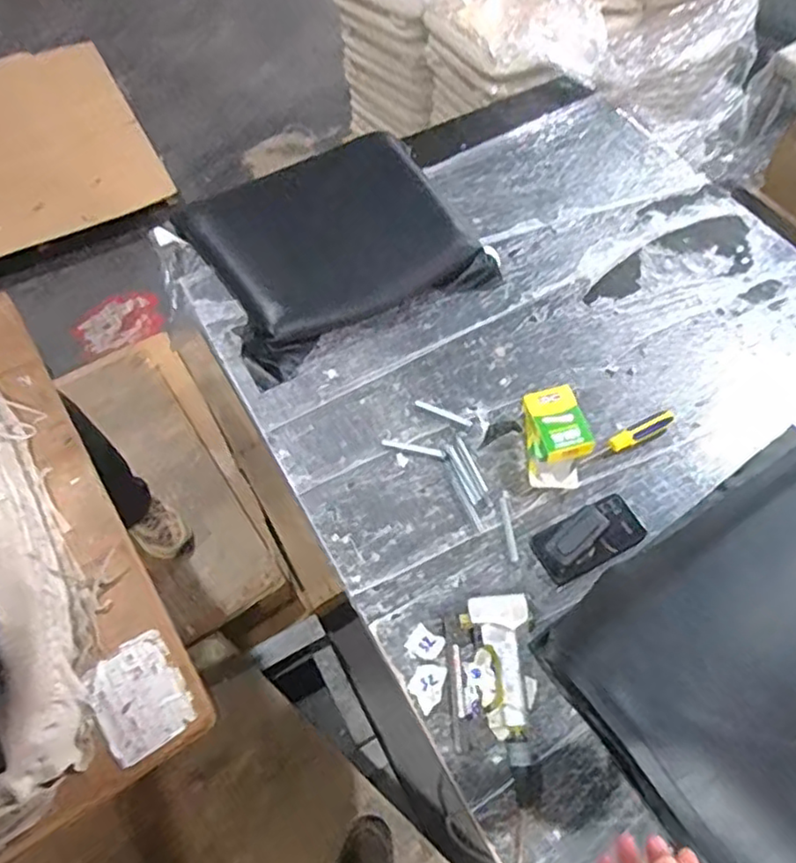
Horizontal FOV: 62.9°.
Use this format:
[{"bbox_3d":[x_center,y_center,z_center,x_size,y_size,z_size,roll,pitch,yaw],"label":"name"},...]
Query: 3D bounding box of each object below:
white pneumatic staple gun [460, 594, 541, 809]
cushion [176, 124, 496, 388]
[{"bbox_3d":[0.153,0.345,0.858,0.091,0.040,0.257,-10,60,-5],"label":"white pneumatic staple gun"},{"bbox_3d":[-0.129,-0.371,1.274,0.493,0.068,0.439,-27,62,-14],"label":"cushion"}]

